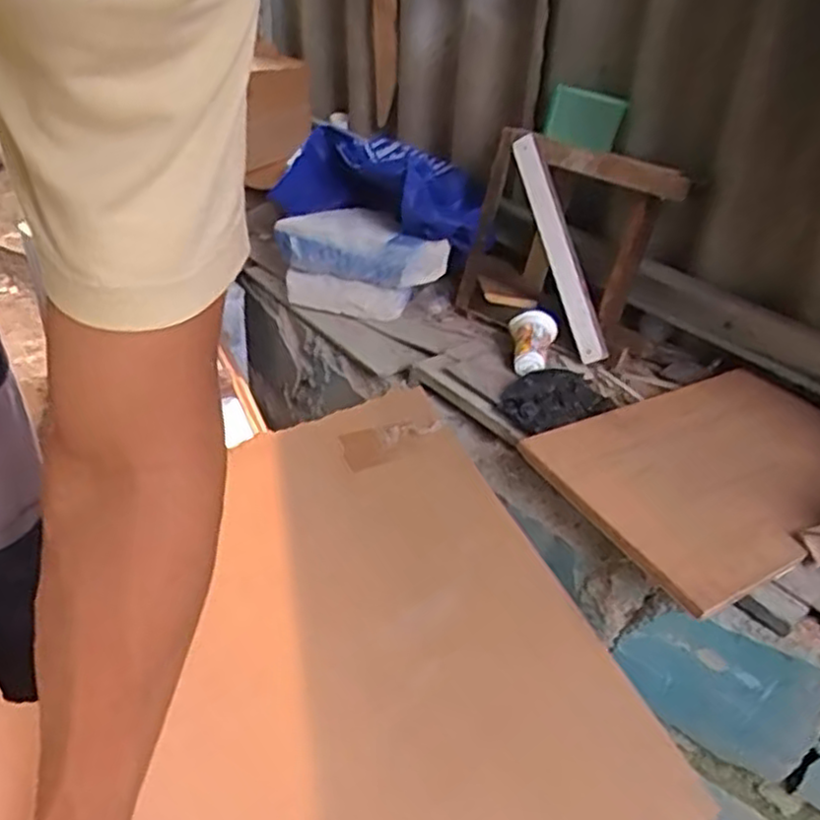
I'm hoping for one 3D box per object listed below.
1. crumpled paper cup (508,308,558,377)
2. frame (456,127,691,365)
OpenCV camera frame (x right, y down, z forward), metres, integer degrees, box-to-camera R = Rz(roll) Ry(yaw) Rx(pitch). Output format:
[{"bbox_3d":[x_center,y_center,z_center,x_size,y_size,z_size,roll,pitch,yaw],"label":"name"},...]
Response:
[{"bbox_3d":[0.182,-0.104,1.116,0.073,0.052,0.117,11,35,9],"label":"crumpled paper cup"},{"bbox_3d":[0.238,-0.269,1.156,0.311,0.268,0.148,32,43,34],"label":"frame"}]

